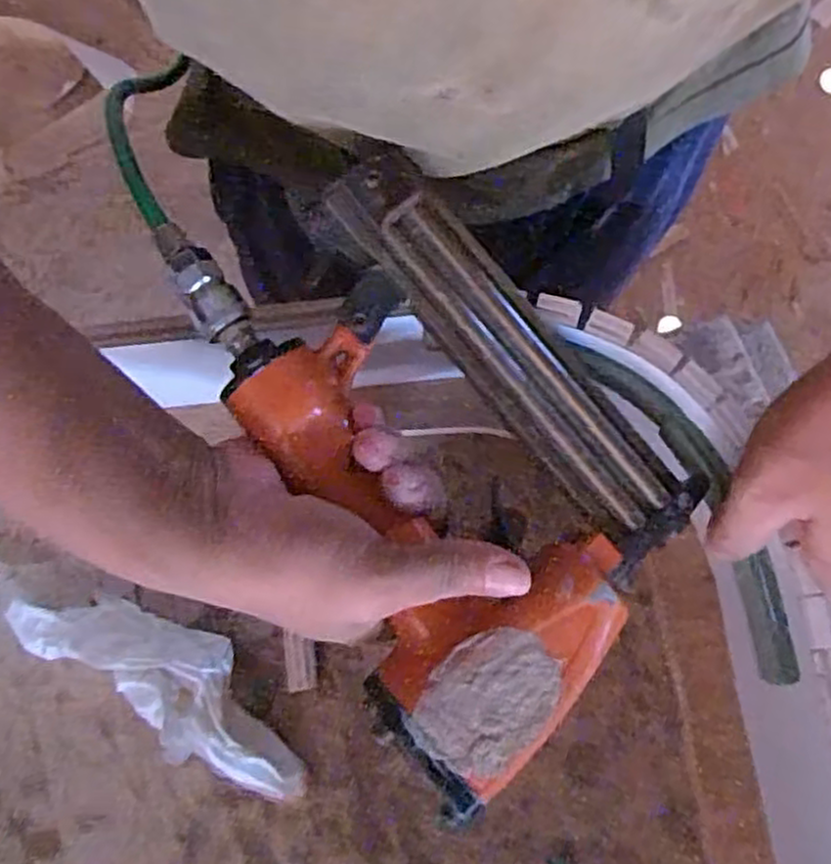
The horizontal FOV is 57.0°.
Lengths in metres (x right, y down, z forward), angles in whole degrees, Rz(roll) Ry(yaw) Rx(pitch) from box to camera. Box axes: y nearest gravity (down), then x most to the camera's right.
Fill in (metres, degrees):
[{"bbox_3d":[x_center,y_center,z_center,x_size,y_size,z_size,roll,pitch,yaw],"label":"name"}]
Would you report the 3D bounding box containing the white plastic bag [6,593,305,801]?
[{"bbox_3d":[-0.128,0.120,0.387,0.178,0.039,0.054,30,76,9],"label":"white plastic bag"}]

